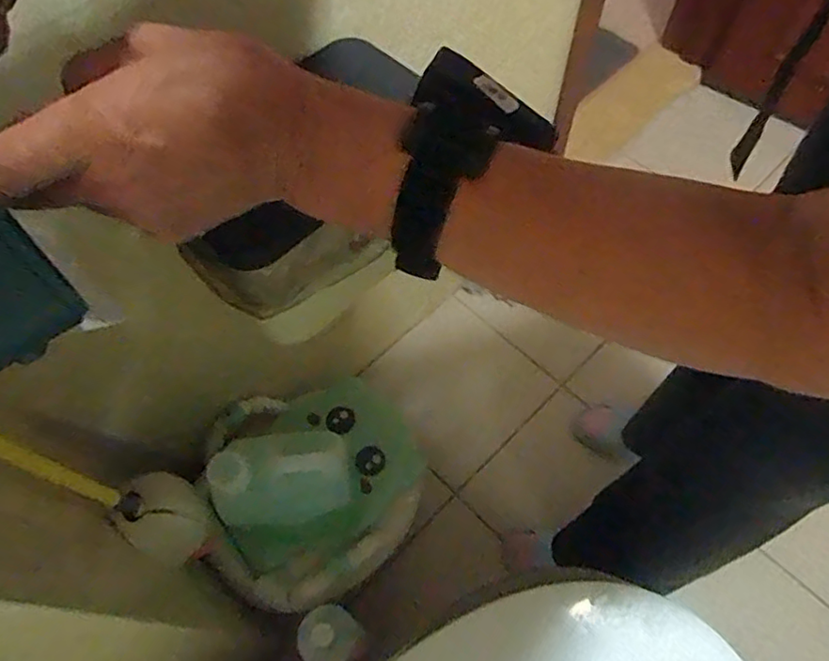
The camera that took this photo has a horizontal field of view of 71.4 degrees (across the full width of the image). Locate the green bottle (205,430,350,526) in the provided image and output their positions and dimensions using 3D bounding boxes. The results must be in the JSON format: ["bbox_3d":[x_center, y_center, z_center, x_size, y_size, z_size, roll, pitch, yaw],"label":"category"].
[{"bbox_3d":[-0.154,0.172,0.665,0.149,0.073,0.089,-4,61,0],"label":"green bottle"}]

